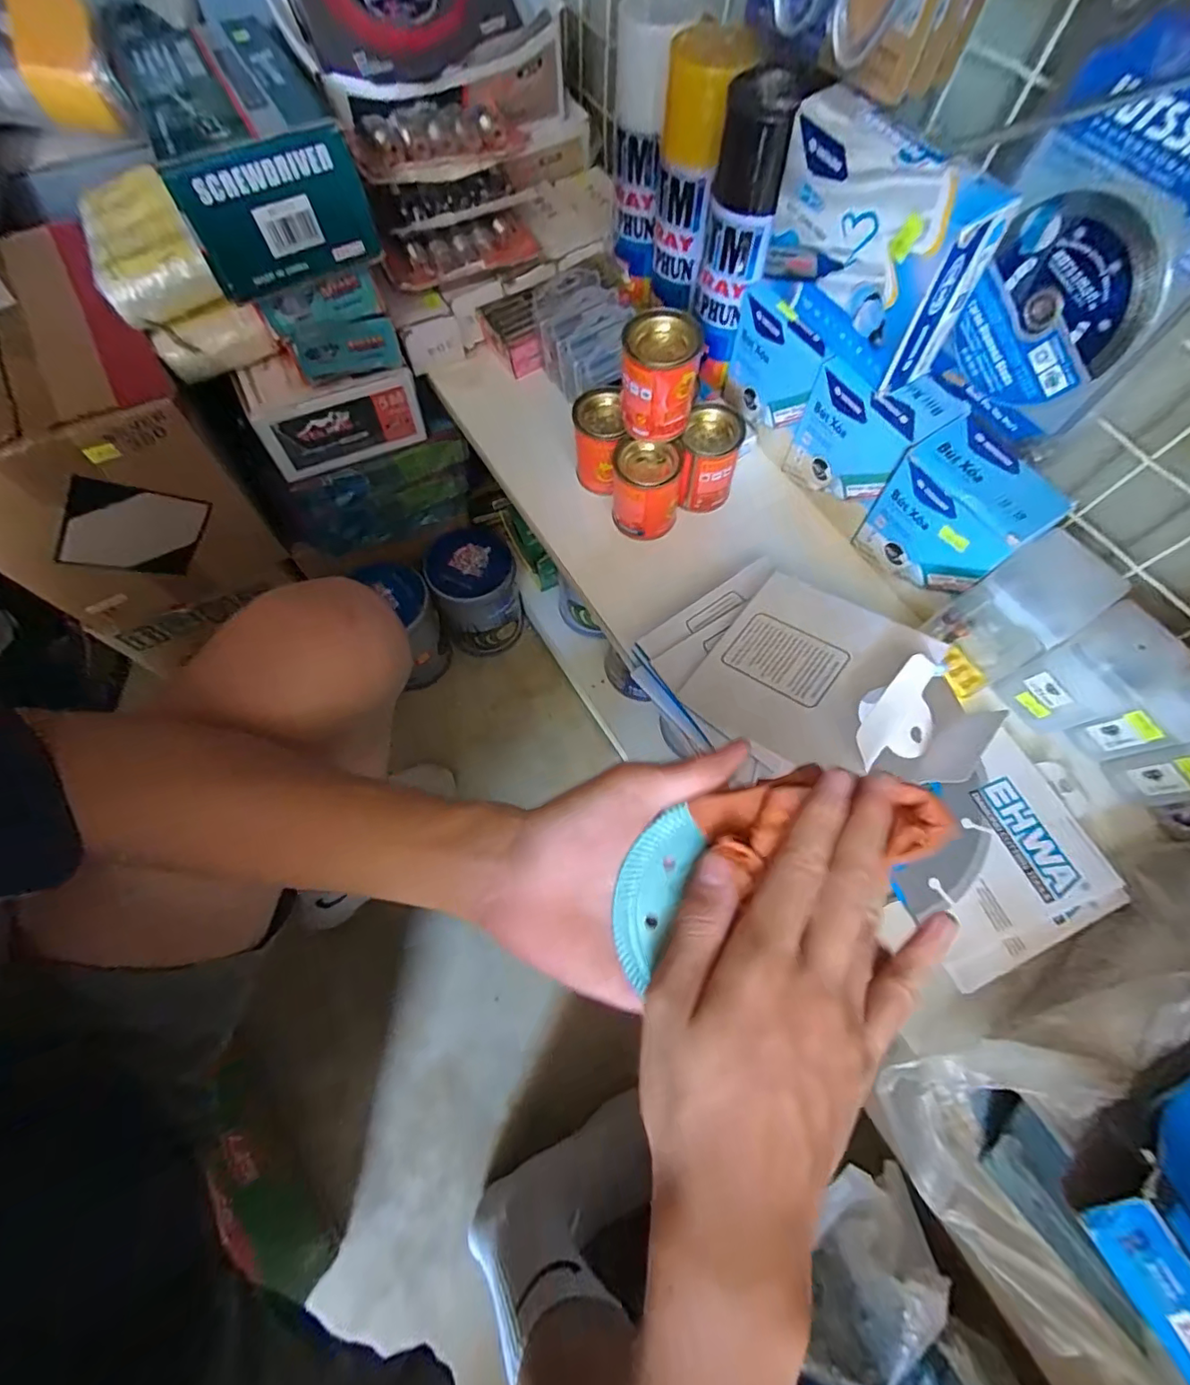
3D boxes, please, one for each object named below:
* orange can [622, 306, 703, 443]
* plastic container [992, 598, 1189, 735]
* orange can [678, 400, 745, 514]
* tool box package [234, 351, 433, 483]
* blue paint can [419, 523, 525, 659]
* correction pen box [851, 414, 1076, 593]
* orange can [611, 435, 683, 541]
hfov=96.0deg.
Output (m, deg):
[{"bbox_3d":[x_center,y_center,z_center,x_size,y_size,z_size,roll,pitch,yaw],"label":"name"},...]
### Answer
[{"bbox_3d":[0.048,-0.234,0.399,0.054,0.063,0.059,1,68,-2],"label":"orange can"},{"bbox_3d":[0.332,-0.012,0.363,0.048,0.086,0.055,-34,73,-14],"label":"plastic container"},{"bbox_3d":[0.096,-0.198,0.454,0.047,0.066,0.057,11,68,2],"label":"orange can"},{"bbox_3d":[-0.255,-0.285,0.525,0.148,0.089,0.069,-23,70,-11],"label":"tool box package"},{"bbox_3d":[-0.168,-0.140,0.763,0.110,0.155,0.111,1,68,-2],"label":"blue paint can"},{"bbox_3d":[0.262,-0.127,0.391,0.068,0.094,0.092,-33,73,-14],"label":"correction pen box"},{"bbox_3d":[0.042,-0.168,0.443,0.055,0.067,0.050,1,68,-2],"label":"orange can"}]

